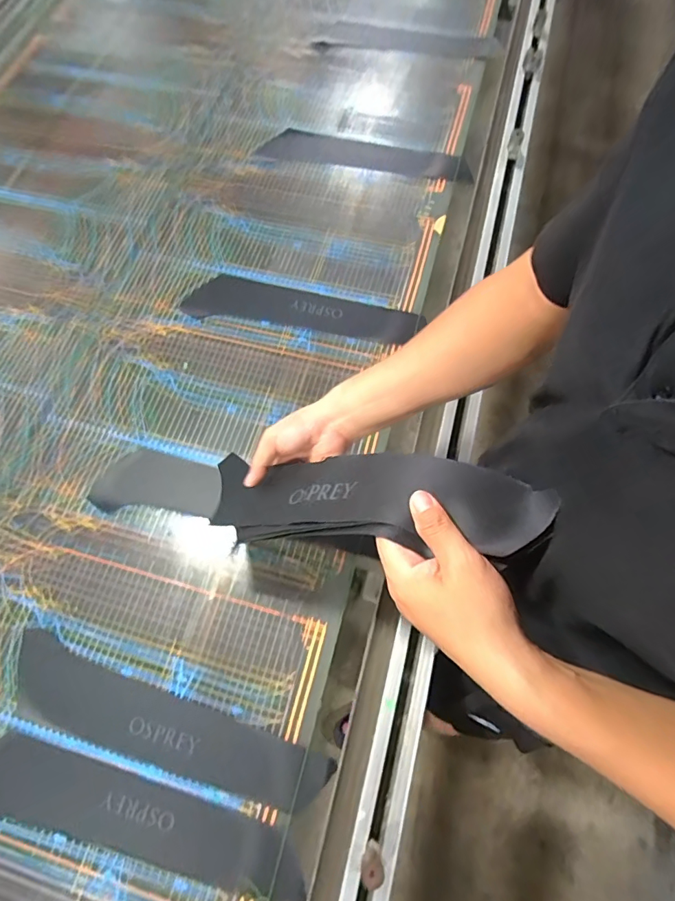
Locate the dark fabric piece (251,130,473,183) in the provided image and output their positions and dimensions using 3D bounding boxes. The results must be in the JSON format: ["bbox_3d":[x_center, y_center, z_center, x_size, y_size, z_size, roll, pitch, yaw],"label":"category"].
[{"bbox_3d":[0.056,-0.611,0.967,0.426,0.012,0.118,14,60,10],"label":"dark fabric piece"}]

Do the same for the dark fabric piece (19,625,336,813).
[{"bbox_3d":[-0.221,0.343,0.577,0.417,0.008,0.093,19,72,9],"label":"dark fabric piece"}]

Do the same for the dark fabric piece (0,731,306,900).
[{"bbox_3d":[-0.246,0.429,0.543,0.417,0.005,0.093,12,71,7],"label":"dark fabric piece"}]

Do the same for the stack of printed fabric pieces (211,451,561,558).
[{"bbox_3d":[-0.011,0.048,0.448,0.388,0.061,0.095,-2,65,40],"label":"stack of printed fabric pieces"}]

